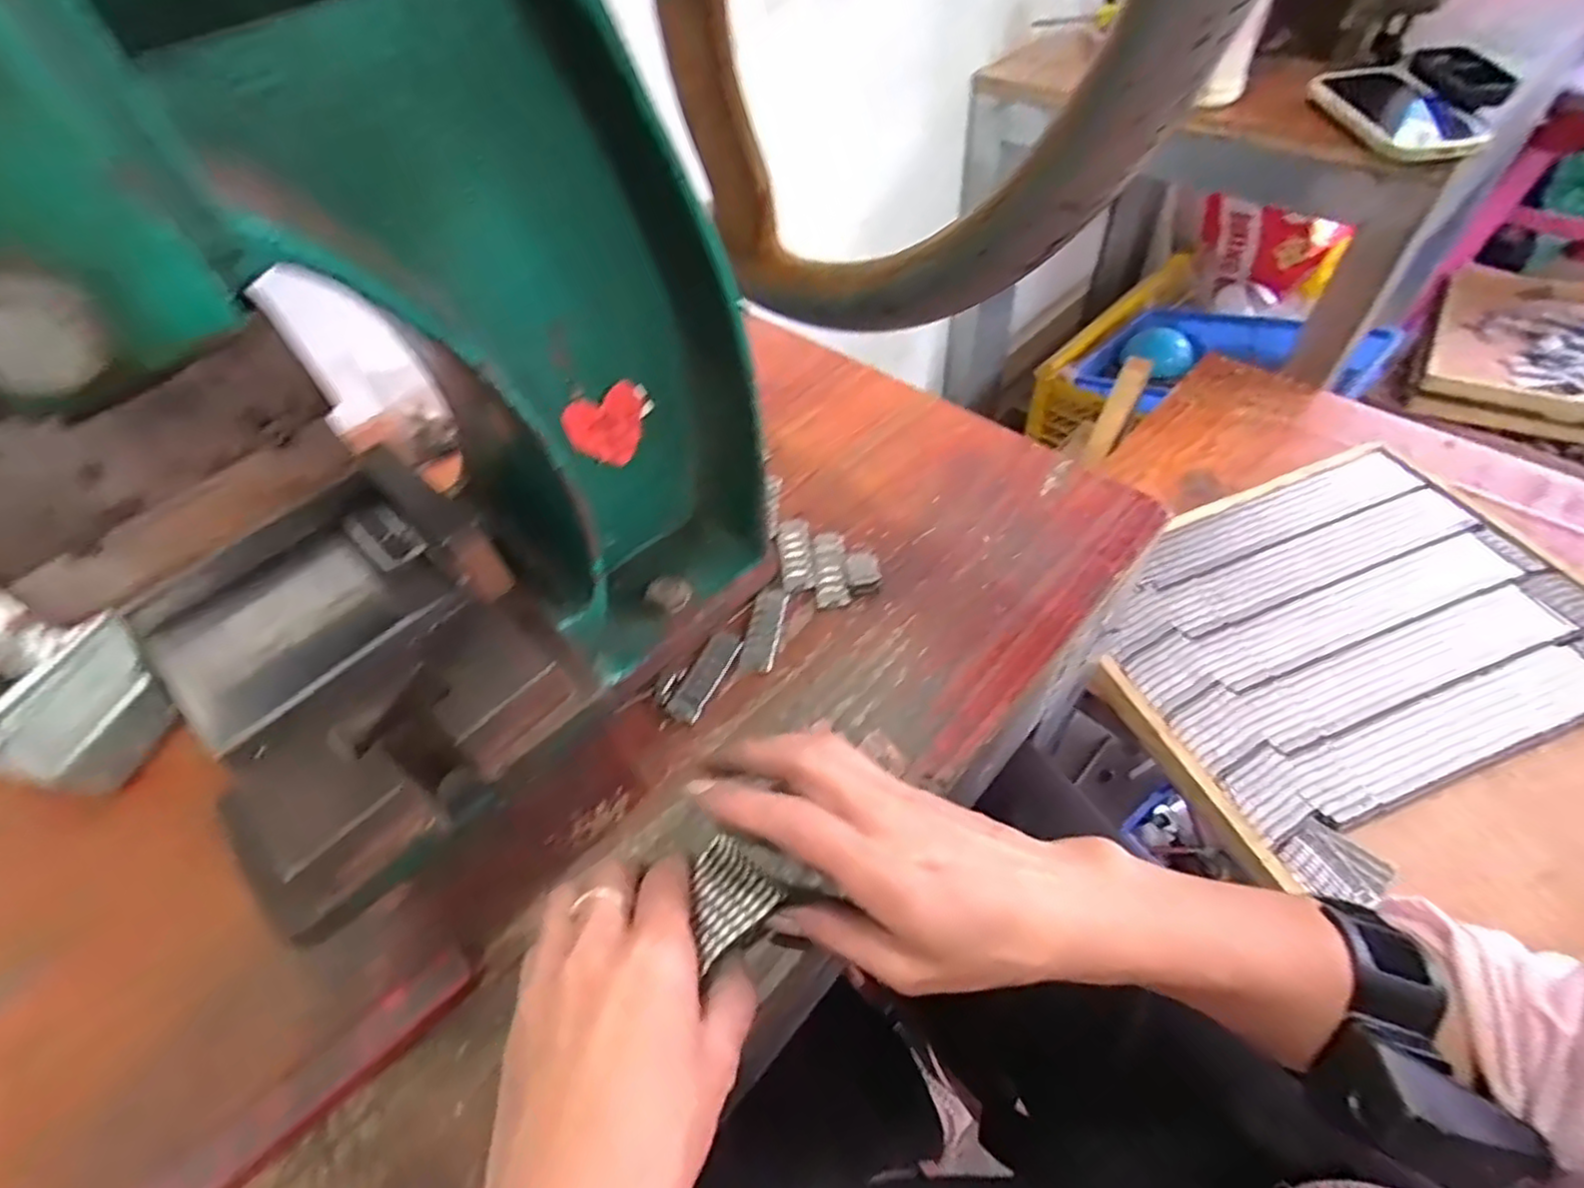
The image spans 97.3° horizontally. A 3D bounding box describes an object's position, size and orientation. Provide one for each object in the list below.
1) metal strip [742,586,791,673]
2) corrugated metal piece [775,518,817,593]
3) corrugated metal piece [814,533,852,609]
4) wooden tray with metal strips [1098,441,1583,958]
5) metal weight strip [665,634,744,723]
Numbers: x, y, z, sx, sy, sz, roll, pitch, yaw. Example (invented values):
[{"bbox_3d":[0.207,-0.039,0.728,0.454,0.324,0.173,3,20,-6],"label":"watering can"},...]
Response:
[{"bbox_3d":[-0.015,0.018,0.381,0.019,0.004,0.054,7,55,9],"label":"metal strip"},{"bbox_3d":[0.002,-0.024,0.409,0.020,0.004,0.049,-7,54,0],"label":"corrugated metal piece"},{"bbox_3d":[0.022,-0.016,0.403,0.018,0.007,0.054,-5,54,1],"label":"corrugated metal piece"},{"bbox_3d":[0.465,0.064,0.537,0.386,0.030,0.380,-21,54,-9],"label":"wooden tray with metal strips"},{"bbox_3d":[-0.045,0.042,0.365,0.018,0.004,0.053,21,59,19],"label":"metal weight strip"}]

